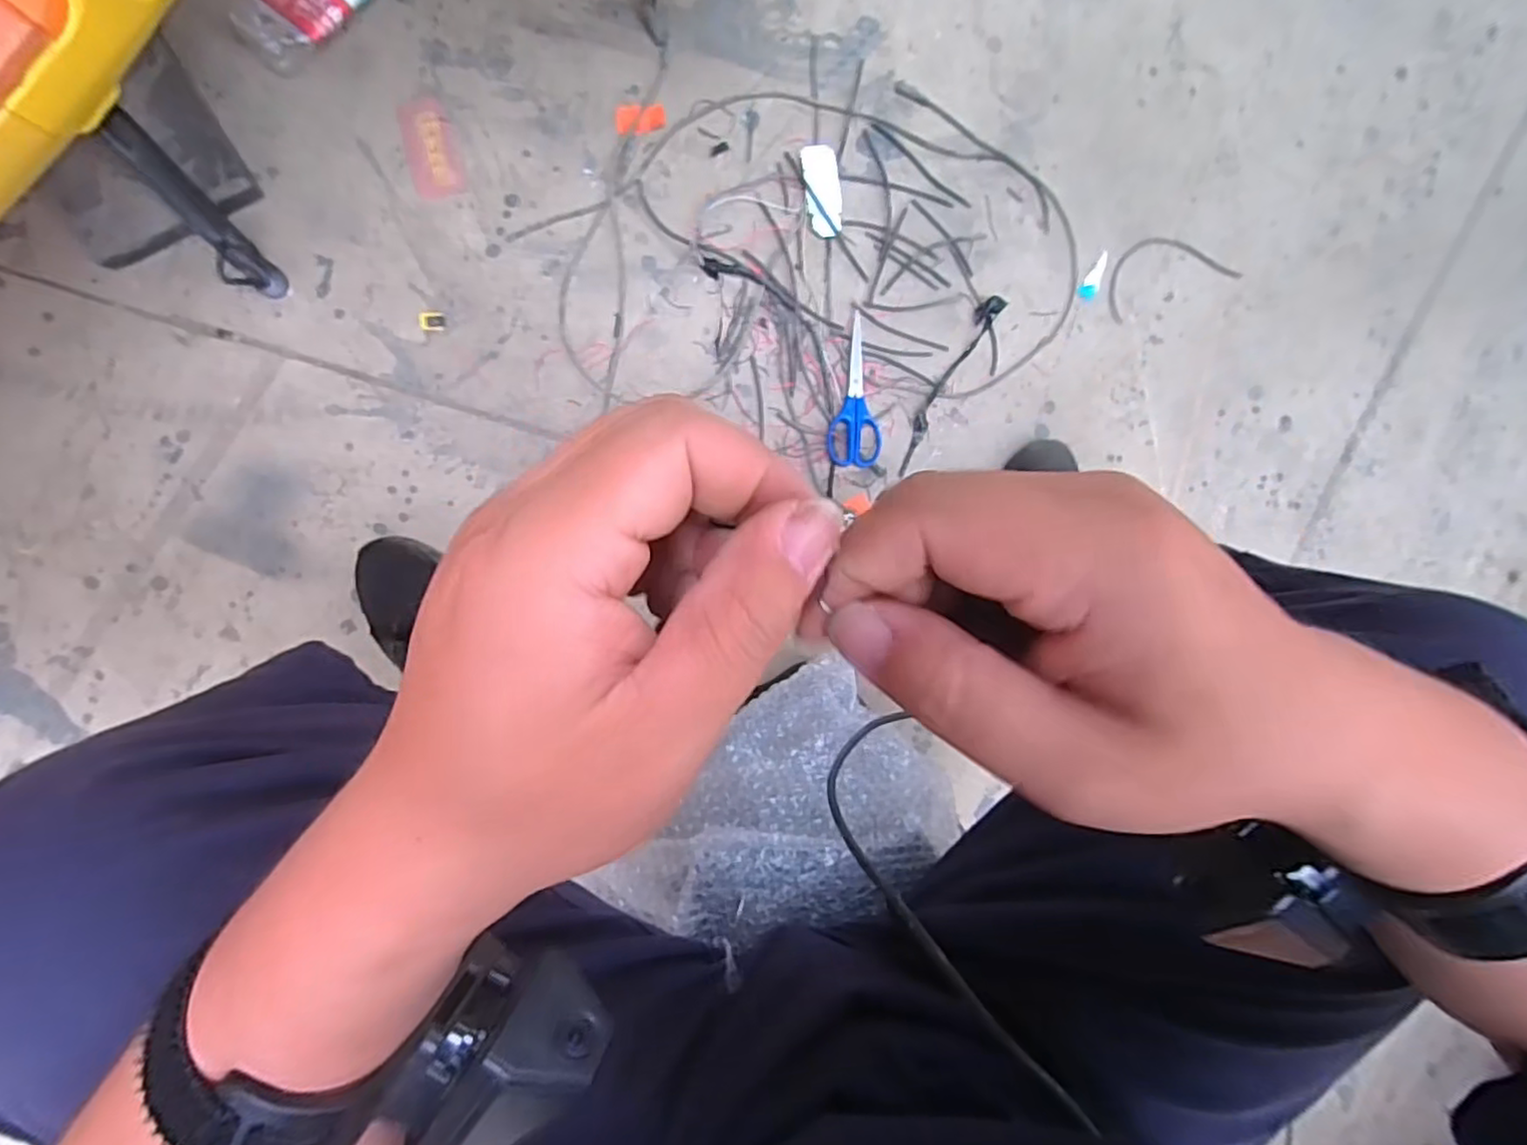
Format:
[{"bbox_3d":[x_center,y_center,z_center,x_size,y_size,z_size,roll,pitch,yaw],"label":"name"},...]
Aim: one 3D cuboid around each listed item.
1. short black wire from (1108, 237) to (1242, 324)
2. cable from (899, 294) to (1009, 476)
[{"bbox_3d":[0.472,-0.354,0.773,0.174,0.007,0.077,-22,97,-6],"label":"short black wire"},{"bbox_3d":[0.205,-0.211,0.744,0.025,0.010,0.220,31,90,-9],"label":"cable"}]

